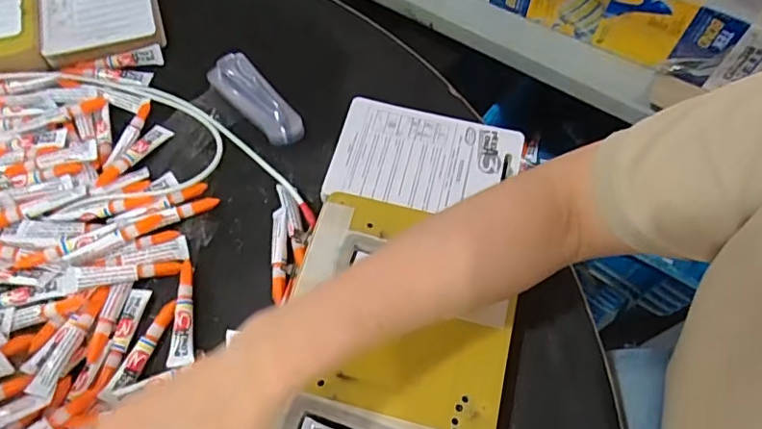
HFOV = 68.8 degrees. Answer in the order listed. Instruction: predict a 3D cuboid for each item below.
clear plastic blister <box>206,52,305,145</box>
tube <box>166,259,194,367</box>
[{"bbox_3d":[-0.121,-0.112,0.537,0.036,0.030,0.109,-39,72,-18],"label":"clear plastic blister"},{"bbox_3d":[-0.157,0.077,0.449,0.019,0.009,0.088,-2,65,-2],"label":"tube"}]

